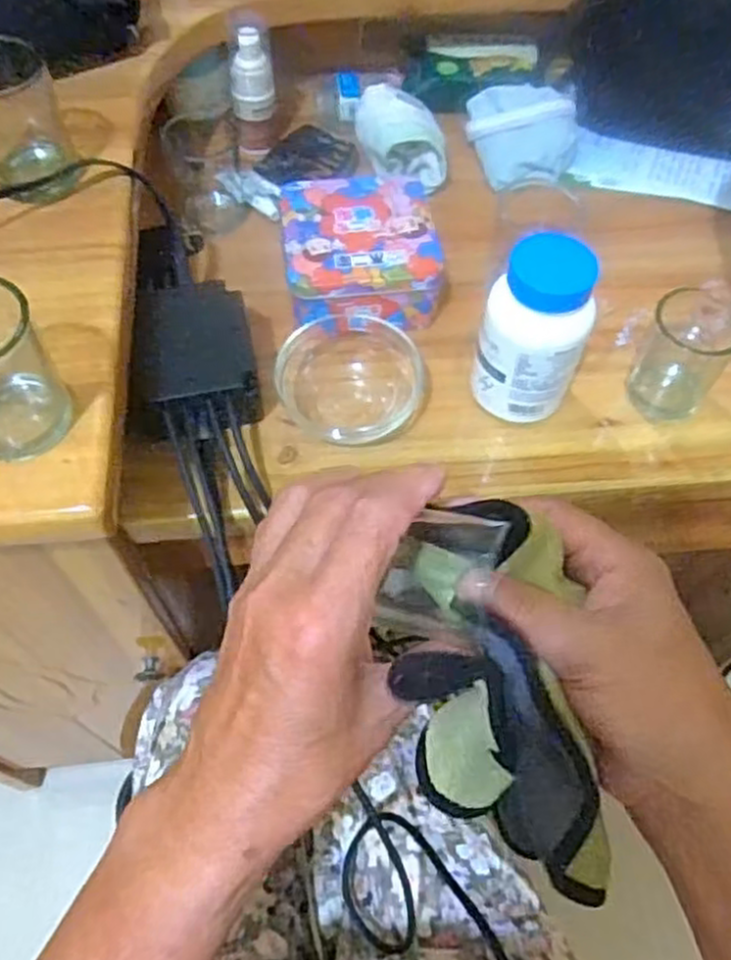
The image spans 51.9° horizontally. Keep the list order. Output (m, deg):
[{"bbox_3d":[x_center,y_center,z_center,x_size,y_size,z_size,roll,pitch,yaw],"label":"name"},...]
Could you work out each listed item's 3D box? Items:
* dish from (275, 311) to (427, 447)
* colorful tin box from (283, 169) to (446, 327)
[{"bbox_3d":[-0.010,-0.067,0.474,0.091,0.033,0.080,11,61,3],"label":"dish"},{"bbox_3d":[-0.005,-0.154,0.510,0.101,0.044,0.102,-6,61,-6],"label":"colorful tin box"}]

